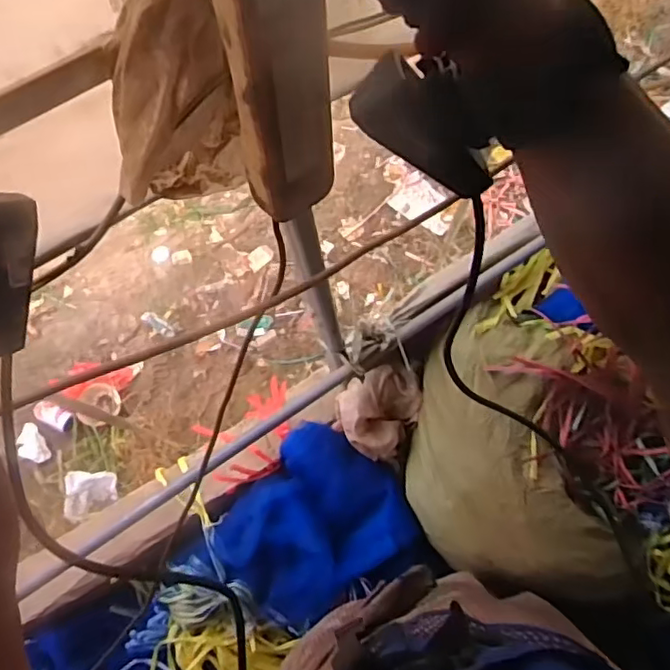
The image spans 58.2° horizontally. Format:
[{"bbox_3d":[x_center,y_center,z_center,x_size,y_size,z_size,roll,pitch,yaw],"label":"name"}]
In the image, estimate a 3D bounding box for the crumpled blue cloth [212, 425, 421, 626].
[{"bbox_3d":[-0.044,0.411,1.291,0.382,0.169,0.317,-40,71,-14],"label":"crumpled blue cloth"}]

